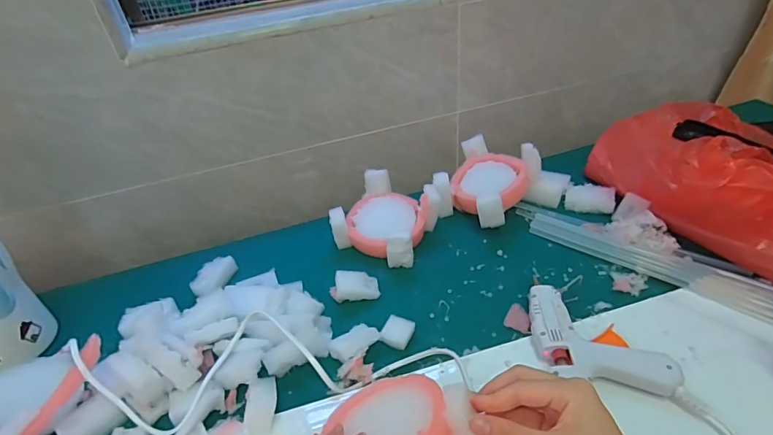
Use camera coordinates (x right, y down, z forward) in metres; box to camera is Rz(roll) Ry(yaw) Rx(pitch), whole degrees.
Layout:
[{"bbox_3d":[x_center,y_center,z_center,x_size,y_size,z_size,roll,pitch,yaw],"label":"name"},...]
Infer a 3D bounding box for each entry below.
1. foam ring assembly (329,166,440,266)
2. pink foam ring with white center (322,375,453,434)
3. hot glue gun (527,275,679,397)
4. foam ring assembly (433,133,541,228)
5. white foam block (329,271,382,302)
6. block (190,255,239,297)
[{"bbox_3d":[0.002,0.000,0.579,0.118,0.054,0.119,17,45,28],"label":"foam ring assembly"},{"bbox_3d":[0.005,0.146,0.310,0.085,0.023,0.085,-26,14,-3],"label":"pink foam ring with white center"},{"bbox_3d":[0.198,0.112,0.423,0.116,0.032,0.103,3,40,13],"label":"hot glue gun"},{"bbox_3d":[0.132,-0.045,0.605,0.114,0.067,0.121,24,48,34],"label":"foam ring assembly"},{"bbox_3d":[-0.036,0.077,0.508,0.052,0.028,0.028,-6,39,2],"label":"white foam block"},{"bbox_3d":[-0.211,0.072,0.542,0.031,0.016,0.061,7,41,18],"label":"block"}]

